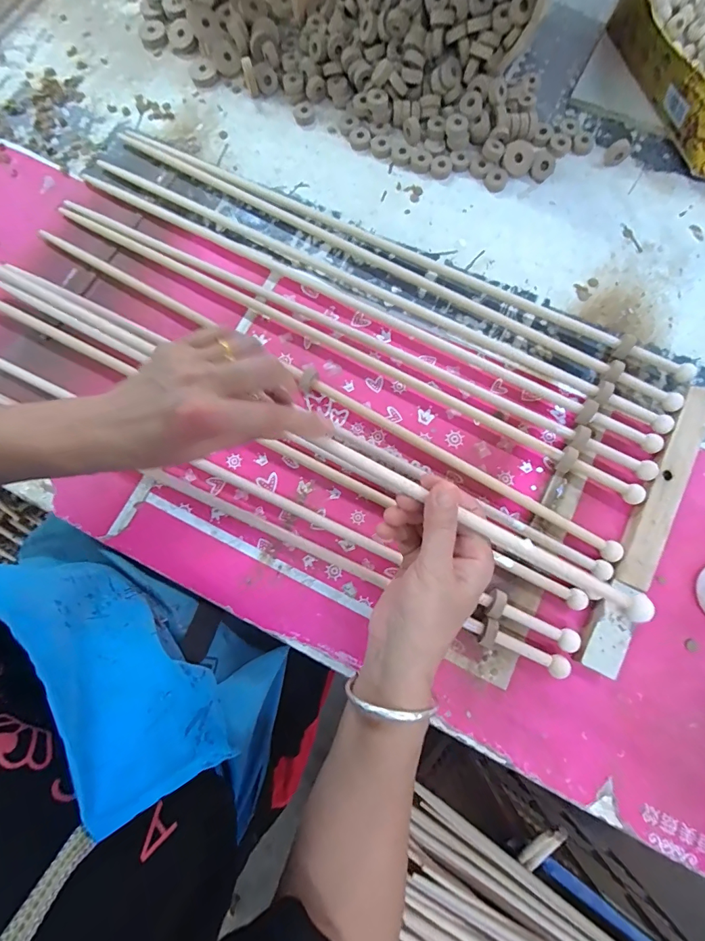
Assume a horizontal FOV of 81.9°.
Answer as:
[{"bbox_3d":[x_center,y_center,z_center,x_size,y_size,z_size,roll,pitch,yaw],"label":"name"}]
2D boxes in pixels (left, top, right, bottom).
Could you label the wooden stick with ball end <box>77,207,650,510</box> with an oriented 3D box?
[{"bbox_3d":[-0.026,-0.135,0.434,0.687,0.019,0.020,28,80,7],"label":"wooden stick with ball end"}]

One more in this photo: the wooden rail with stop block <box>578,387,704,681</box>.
[{"bbox_3d":[0.279,0.050,0.384,0.034,0.020,0.287,26,80,7],"label":"wooden rail with stop block"}]

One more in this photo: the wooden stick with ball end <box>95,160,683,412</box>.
[{"bbox_3d":[0.020,-0.221,0.454,0.698,0.017,0.026,26,80,7],"label":"wooden stick with ball end"}]

